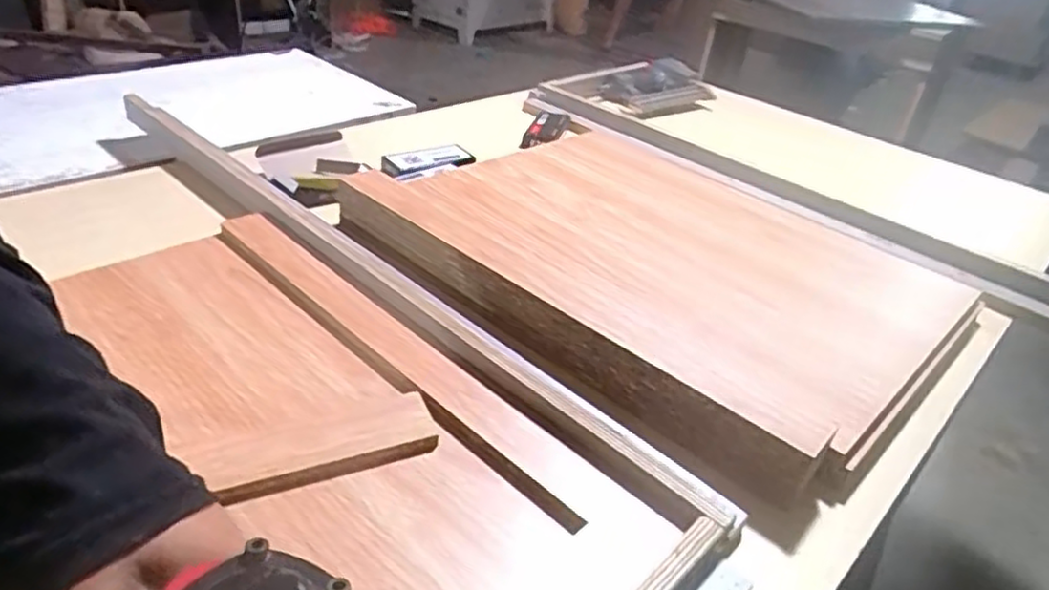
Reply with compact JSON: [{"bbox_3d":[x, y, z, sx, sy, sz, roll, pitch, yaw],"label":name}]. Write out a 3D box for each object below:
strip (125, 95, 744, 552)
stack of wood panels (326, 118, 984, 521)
[{"bbox_3d":[-0.189,-0.048,0.723,0.947,0.024,0.046,32,44,31],"label":"strip"},{"bbox_3d":[0.169,-0.056,0.806,0.596,0.062,0.494,33,44,32],"label":"stack of wood panels"}]

